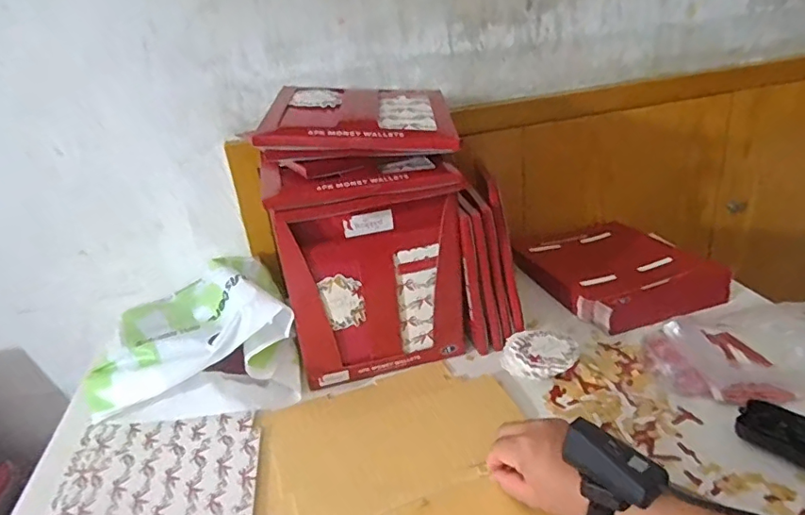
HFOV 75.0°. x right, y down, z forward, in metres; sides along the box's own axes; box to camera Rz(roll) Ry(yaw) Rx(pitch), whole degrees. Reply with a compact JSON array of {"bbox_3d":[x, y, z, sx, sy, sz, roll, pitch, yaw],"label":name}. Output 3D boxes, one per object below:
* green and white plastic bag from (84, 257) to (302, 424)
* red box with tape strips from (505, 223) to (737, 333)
[{"bbox_3d":[-0.262,0.097,0.681,0.227,0.117,0.247,-12,26,-12],"label":"green and white plastic bag"},{"bbox_3d":[0.322,0.016,0.791,0.213,0.046,0.237,-16,27,-18],"label":"red box with tape strips"}]

